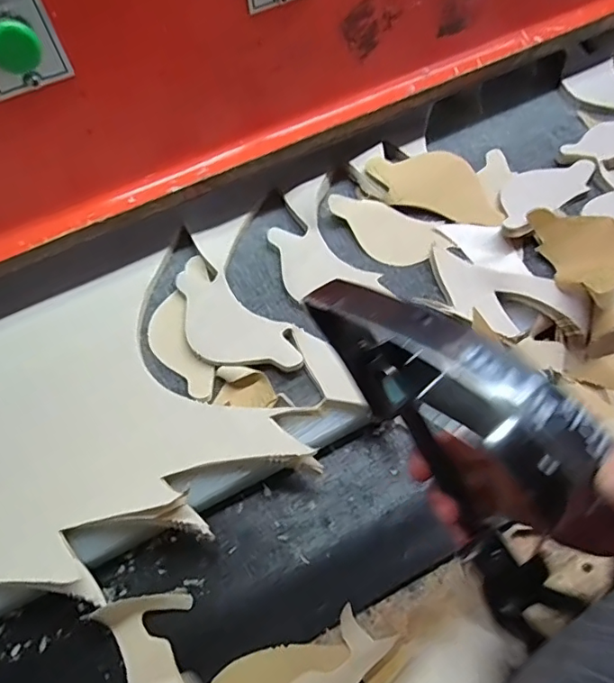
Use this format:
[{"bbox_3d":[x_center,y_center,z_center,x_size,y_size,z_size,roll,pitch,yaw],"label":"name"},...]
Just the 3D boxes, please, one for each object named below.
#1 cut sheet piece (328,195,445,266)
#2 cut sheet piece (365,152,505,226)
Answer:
[{"bbox_3d":[0.083,-0.130,0.585,0.122,0.021,0.067,17,64,10],"label":"cut sheet piece"},{"bbox_3d":[0.148,-0.183,0.601,0.154,0.018,0.069,16,90,1],"label":"cut sheet piece"}]

